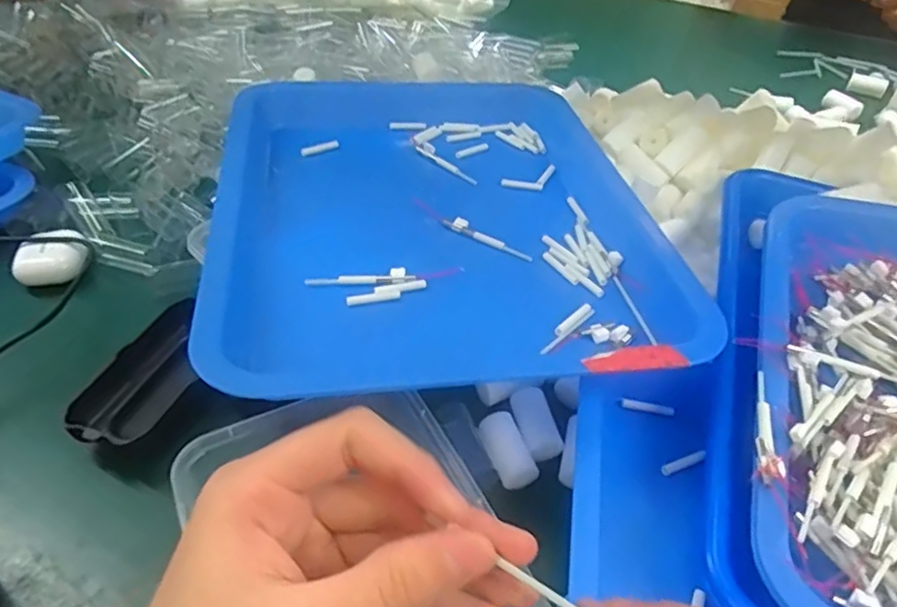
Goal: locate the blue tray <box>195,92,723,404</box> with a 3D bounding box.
[{"bbox_3d":[-0.001,-0.076,0.425,0.285,0.039,0.351,-5,43,-9],"label":"blue tray"}]

